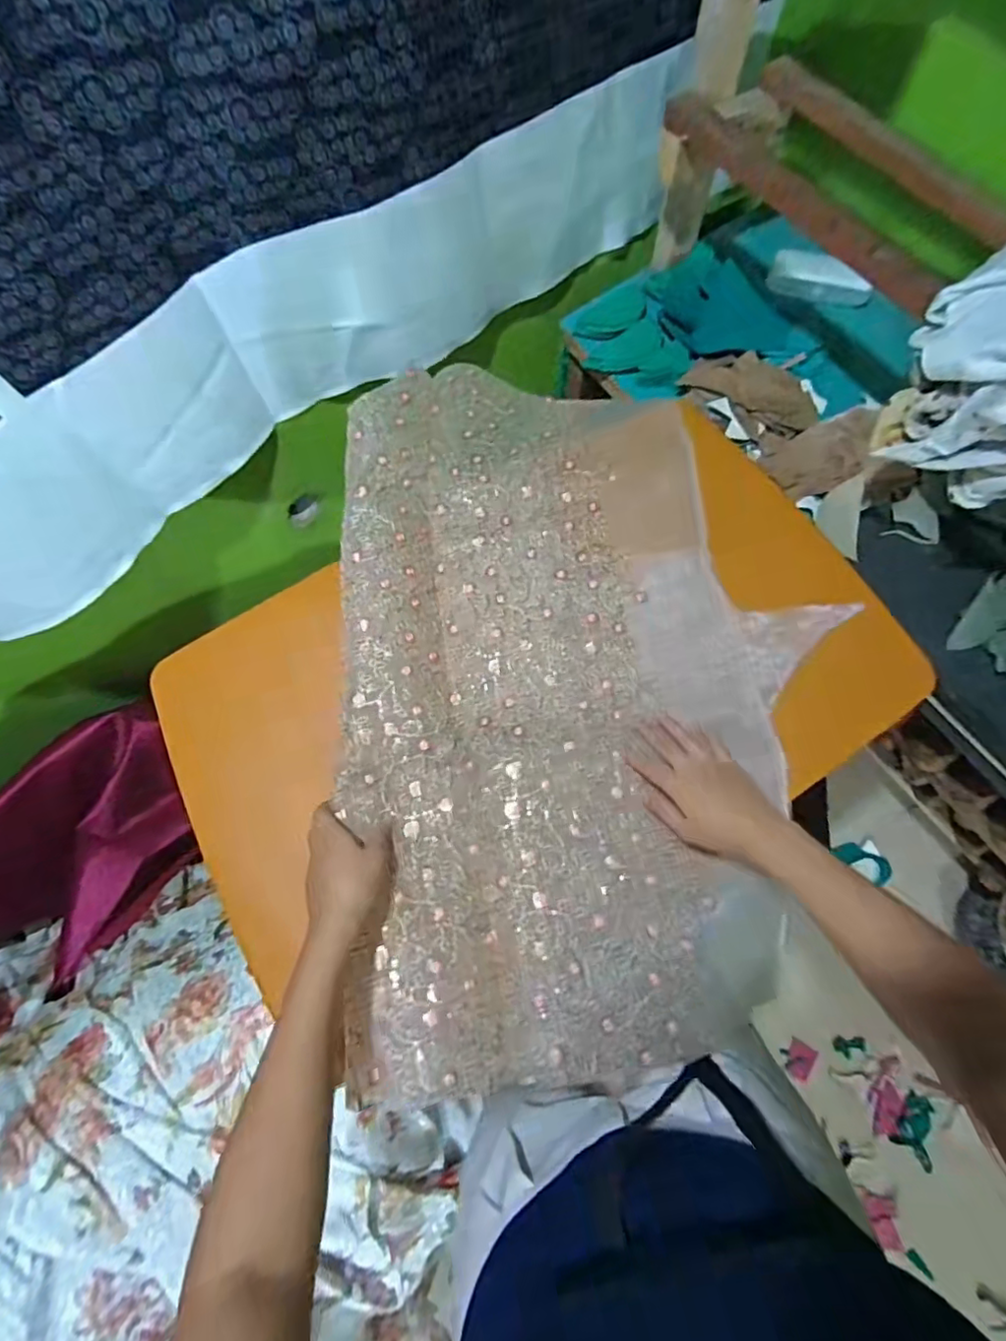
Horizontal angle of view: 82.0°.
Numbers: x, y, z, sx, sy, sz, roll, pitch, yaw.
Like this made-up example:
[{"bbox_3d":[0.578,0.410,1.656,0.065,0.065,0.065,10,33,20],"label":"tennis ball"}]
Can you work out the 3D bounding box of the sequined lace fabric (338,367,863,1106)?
[{"bbox_3d":[0.061,-0.024,0.610,0.479,0.066,0.766,-5,71,0],"label":"sequined lace fabric"}]

